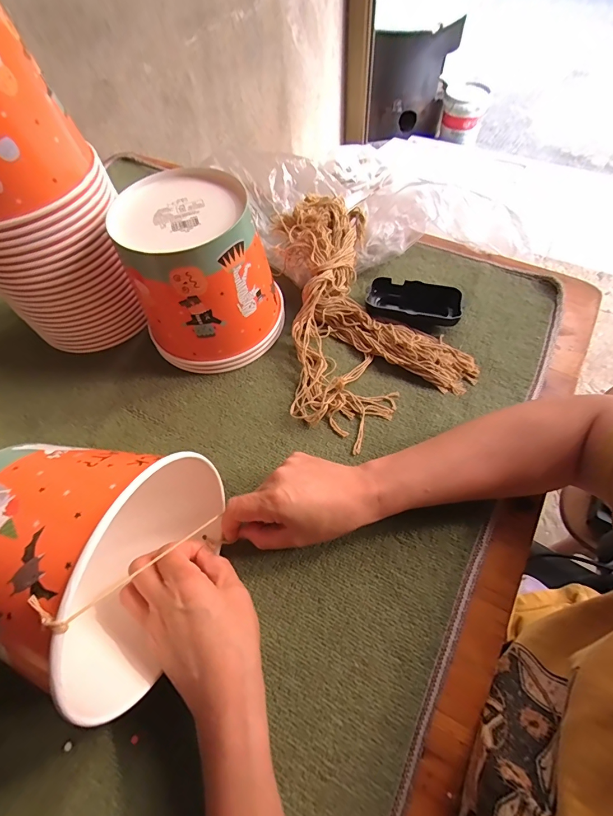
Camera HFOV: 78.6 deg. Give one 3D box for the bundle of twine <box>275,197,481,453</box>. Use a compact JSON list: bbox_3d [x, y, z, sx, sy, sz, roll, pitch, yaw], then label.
[{"bbox_3d":[0.034,-0.128,0.450,0.196,0.054,0.322,-26,62,-10],"label":"bundle of twine"}]

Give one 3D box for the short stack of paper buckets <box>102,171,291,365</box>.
[{"bbox_3d":[-0.106,-0.144,0.410,0.146,0.146,0.141,-13,61,-3],"label":"short stack of paper buckets"}]

